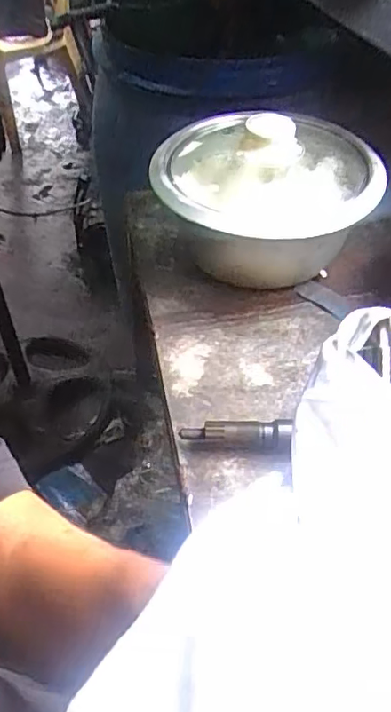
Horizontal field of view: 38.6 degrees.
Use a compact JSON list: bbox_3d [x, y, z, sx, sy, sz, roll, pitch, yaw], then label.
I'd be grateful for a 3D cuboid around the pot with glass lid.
[{"bbox_3d":[0.069,-0.154,0.561,0.210,0.138,0.185,4,49,7],"label":"pot with glass lid"}]

